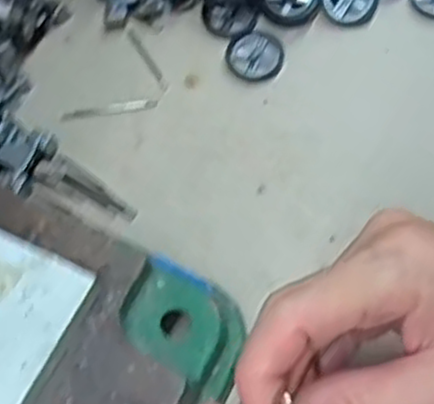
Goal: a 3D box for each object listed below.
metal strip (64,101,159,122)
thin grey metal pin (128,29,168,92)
[{"bbox_3d":[-0.051,-0.043,0.363,0.044,0.004,0.005,-8,64,0],"label":"metal strip"},{"bbox_3d":[-0.034,-0.070,0.375,0.004,0.004,0.040,-26,64,-12],"label":"thin grey metal pin"}]

